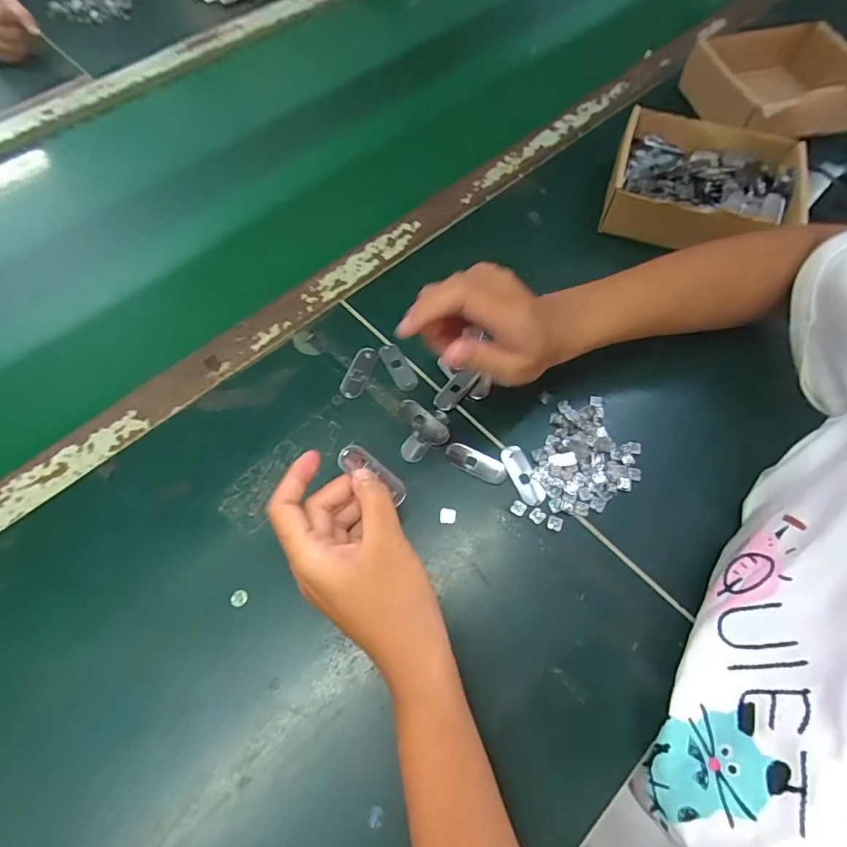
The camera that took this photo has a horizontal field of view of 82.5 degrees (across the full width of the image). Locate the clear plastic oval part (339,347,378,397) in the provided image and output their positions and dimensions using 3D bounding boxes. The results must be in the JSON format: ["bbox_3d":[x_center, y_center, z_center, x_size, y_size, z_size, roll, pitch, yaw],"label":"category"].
[{"bbox_3d":[-0.054,-0.043,0.410,0.020,0.006,0.049,19,65,10],"label":"clear plastic oval part"}]

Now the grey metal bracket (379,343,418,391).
[{"bbox_3d":[-0.021,-0.049,0.412,0.018,0.004,0.051,-26,66,-13],"label":"grey metal bracket"}]

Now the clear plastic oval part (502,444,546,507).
[{"bbox_3d":[0.076,0.039,0.371,0.018,0.004,0.050,-22,65,-11],"label":"clear plastic oval part"}]

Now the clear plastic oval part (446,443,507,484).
[{"bbox_3d":[0.041,0.030,0.375,0.048,0.004,0.019,25,66,12],"label":"clear plastic oval part"}]

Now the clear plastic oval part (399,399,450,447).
[{"bbox_3d":[0.000,-0.001,0.387,0.019,0.009,0.050,-41,70,-18],"label":"clear plastic oval part"}]

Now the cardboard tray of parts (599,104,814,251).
[{"bbox_3d":[0.277,-0.240,0.482,0.173,0.047,0.148,14,64,7],"label":"cardboard tray of parts"}]

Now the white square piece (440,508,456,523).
[{"bbox_3d":[0.018,0.068,0.358,0.012,0.004,0.012,2,63,1],"label":"white square piece"}]

